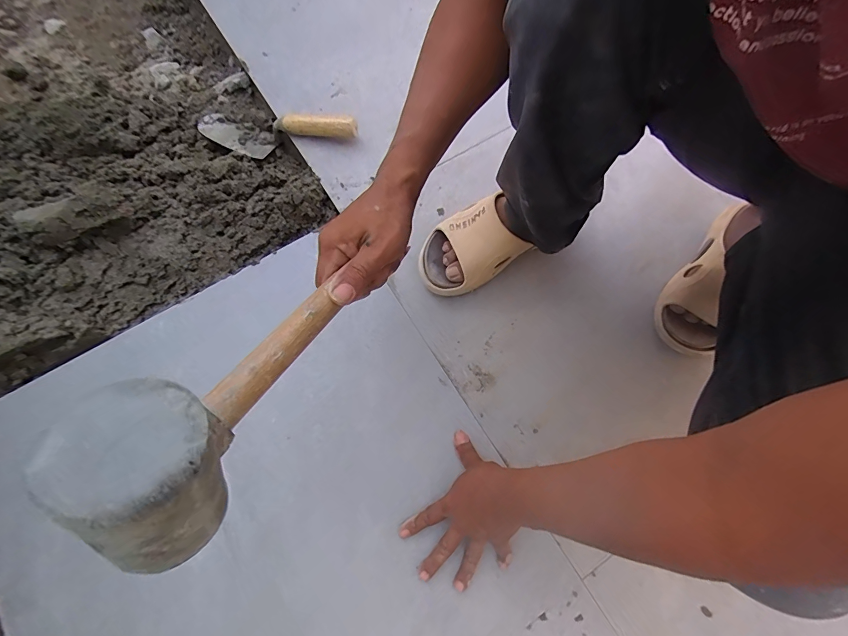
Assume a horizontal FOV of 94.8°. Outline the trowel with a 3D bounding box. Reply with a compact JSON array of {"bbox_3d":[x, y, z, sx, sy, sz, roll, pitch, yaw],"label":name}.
[{"bbox_3d":[-0.251,-0.316,0.663,0.279,0.043,0.073,3,74,13],"label":"trowel"}]

